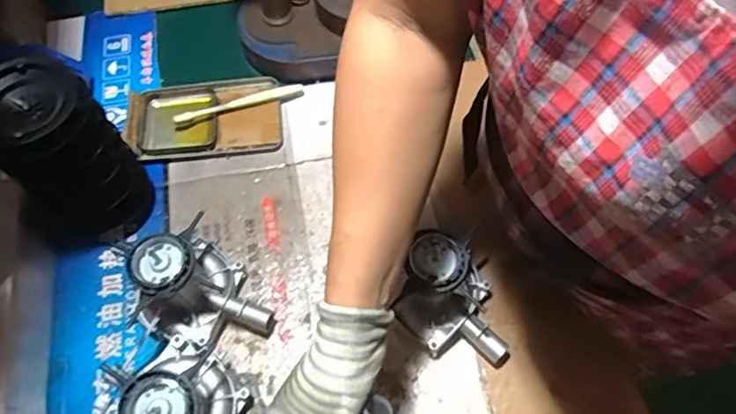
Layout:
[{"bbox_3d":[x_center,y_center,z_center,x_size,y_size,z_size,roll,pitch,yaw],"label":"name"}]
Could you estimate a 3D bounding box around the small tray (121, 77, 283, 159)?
[{"bbox_3d":[-0.216,-0.125,0.700,0.196,0.022,0.123,-3,61,1],"label":"small tray"}]

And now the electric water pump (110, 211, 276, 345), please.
[{"bbox_3d":[-0.183,0.084,0.545,0.156,0.098,0.110,35,69,18],"label":"electric water pump"}]

